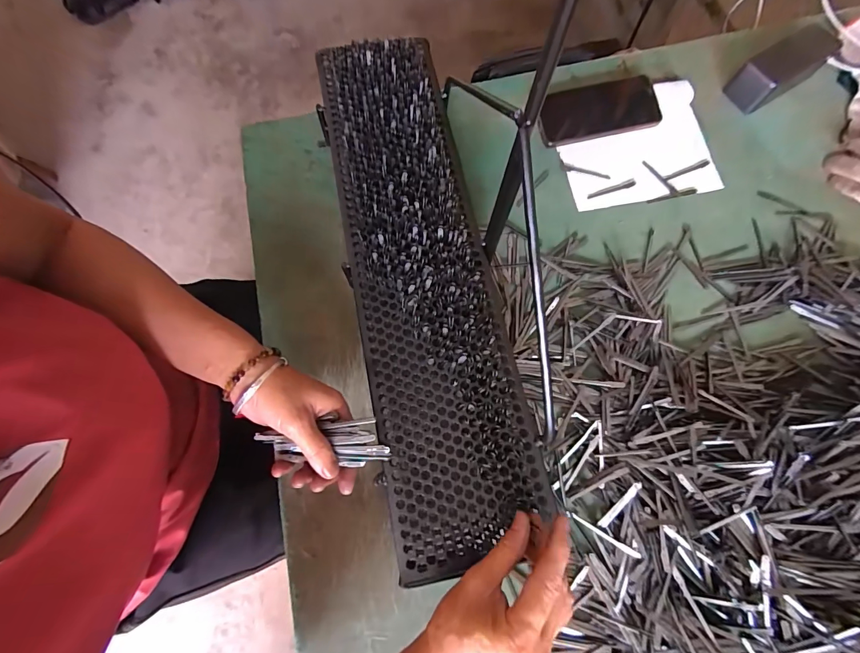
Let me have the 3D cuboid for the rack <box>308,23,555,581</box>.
[{"bbox_3d":[-0.012,-0.072,0.402,0.147,0.031,0.573,-11,75,-2],"label":"rack"}]

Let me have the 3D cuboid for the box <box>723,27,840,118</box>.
[{"bbox_3d":[0.483,-0.356,0.524,0.133,0.045,0.055,-31,75,-8],"label":"box"}]

